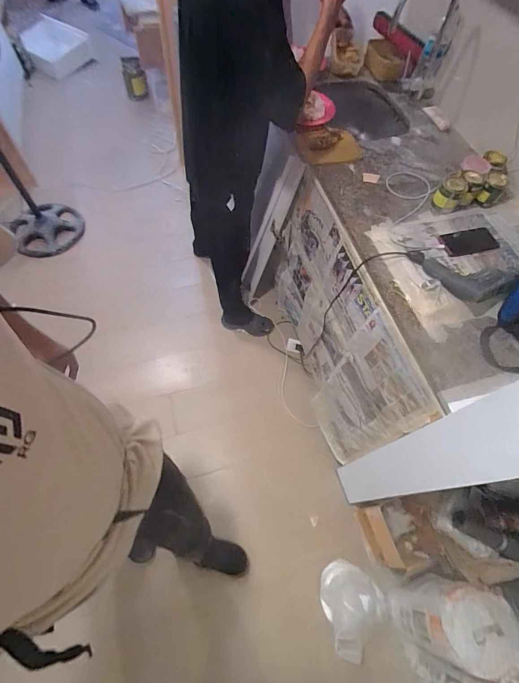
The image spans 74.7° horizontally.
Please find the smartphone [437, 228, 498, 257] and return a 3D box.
[{"bbox_3d":[0.581,-0.276,0.943,0.155,0.008,0.082,-13,64,-10],"label":"smartphone"}]

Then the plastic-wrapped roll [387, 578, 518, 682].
[{"bbox_3d":[0.627,0.900,1.100,0.265,0.385,0.212,13,63,3],"label":"plastic-wrapped roll"}]

